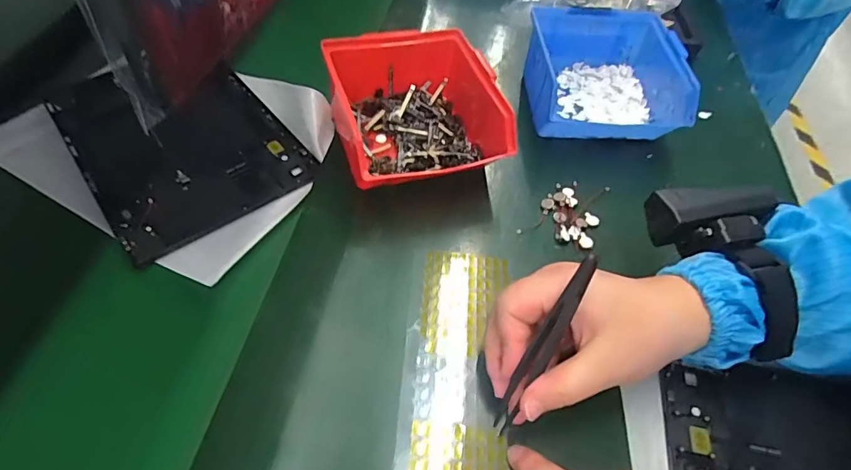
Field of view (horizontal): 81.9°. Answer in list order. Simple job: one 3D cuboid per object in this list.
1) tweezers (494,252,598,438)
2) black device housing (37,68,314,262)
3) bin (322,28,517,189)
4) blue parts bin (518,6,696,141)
[{"bbox_3d":[0.064,0.061,0.264,0.011,0.115,0.014,31,24,18],"label":"tweezers"},{"bbox_3d":[-0.208,-0.082,0.417,0.151,0.009,0.215,-31,61,-24],"label":"black device housing"},{"bbox_3d":[-0.005,-0.097,0.396,0.132,0.070,0.131,-12,54,-12],"label":"bin"},{"bbox_3d":[0.158,-0.141,0.444,0.120,0.064,0.128,3,53,-1],"label":"blue parts bin"}]

